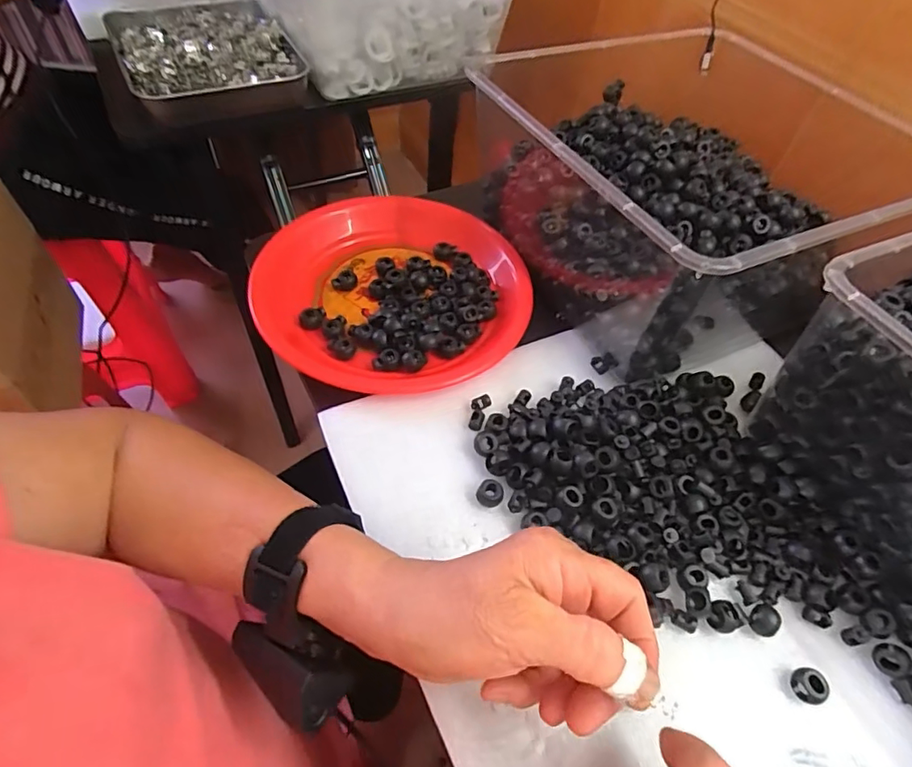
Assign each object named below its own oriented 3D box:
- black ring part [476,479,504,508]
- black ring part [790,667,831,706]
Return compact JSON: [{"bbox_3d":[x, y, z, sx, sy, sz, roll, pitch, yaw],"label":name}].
[{"bbox_3d":[0.023,0.073,0.352,0.018,0.010,0.016,21,55,10],"label":"black ring part"},{"bbox_3d":[0.196,0.167,0.295,0.015,0.011,0.017,-4,54,-8],"label":"black ring part"}]

